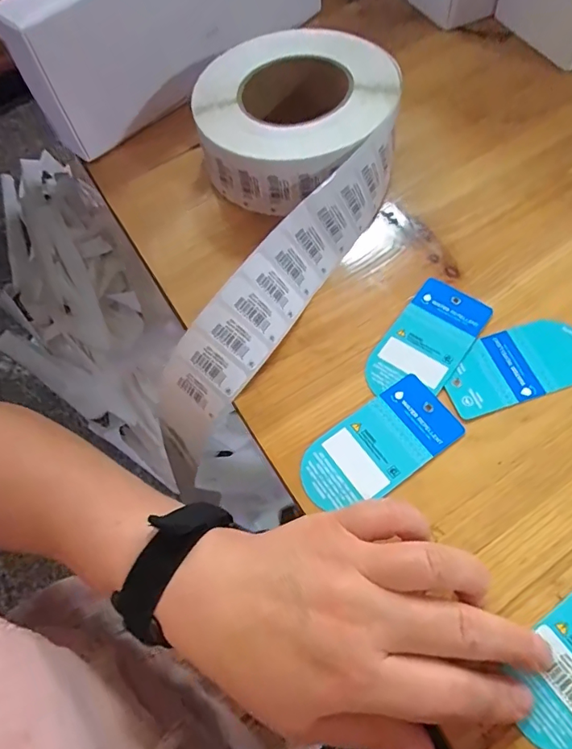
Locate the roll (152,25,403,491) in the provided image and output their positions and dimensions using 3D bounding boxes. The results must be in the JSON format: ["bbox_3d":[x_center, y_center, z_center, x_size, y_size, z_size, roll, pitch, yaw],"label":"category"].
[{"bbox_3d":[-0.001,-0.118,0.327,0.141,0.057,0.315,4,64,6],"label":"roll"}]

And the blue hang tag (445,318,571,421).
[{"bbox_3d":[0.138,-0.007,0.292,0.091,0.004,0.046,-18,64,-5],"label":"blue hang tag"}]

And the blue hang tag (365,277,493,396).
[{"bbox_3d":[0.088,-0.020,0.303,0.046,0.004,0.090,34,72,16],"label":"blue hang tag"}]

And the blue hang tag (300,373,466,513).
[{"bbox_3d":[0.052,0.041,0.276,0.092,0.005,0.046,-34,67,-12],"label":"blue hang tag"}]

